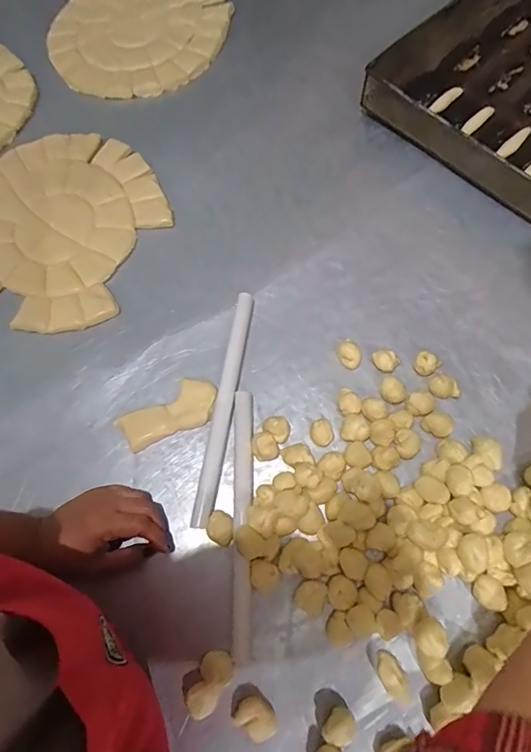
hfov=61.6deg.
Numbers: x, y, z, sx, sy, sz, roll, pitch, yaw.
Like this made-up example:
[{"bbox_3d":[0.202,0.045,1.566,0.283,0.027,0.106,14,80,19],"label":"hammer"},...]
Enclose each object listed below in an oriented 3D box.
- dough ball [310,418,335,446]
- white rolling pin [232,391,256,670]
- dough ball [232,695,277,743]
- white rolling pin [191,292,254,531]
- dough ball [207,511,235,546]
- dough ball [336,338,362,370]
[{"bbox_3d":[0.063,0.064,0.494,0.027,0.022,0.025,-1,69,2],"label":"dough ball"},{"bbox_3d":[-0.023,0.147,0.466,0.022,0.023,0.270,-1,69,2],"label":"white rolling pin"},{"bbox_3d":[-0.007,0.314,0.409,0.037,0.015,0.029,37,74,15],"label":"dough ball"},{"bbox_3d":[-0.049,0.029,0.514,0.024,0.024,0.277,9,69,6],"label":"white rolling pin"},{"bbox_3d":[-0.046,0.159,0.465,0.027,0.018,0.032,11,70,7],"label":"dough ball"},{"bbox_3d":[0.099,-0.025,0.529,0.026,0.016,0.034,-32,71,-10],"label":"dough ball"}]

